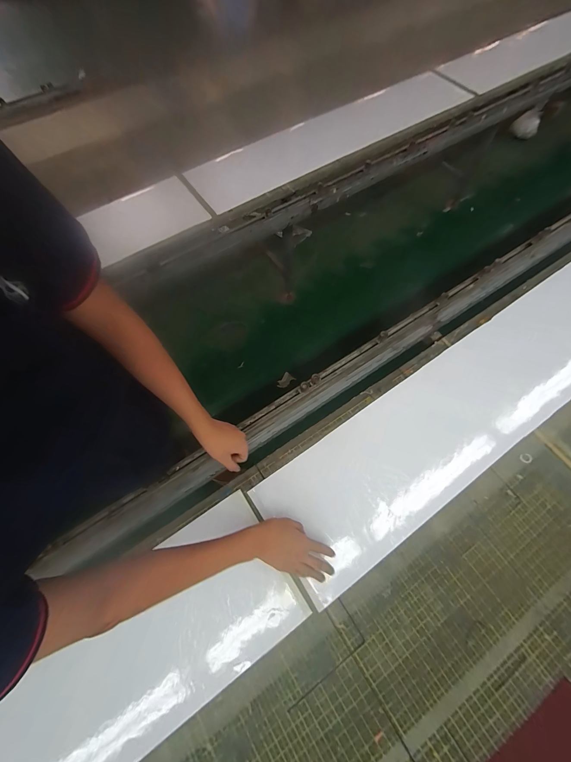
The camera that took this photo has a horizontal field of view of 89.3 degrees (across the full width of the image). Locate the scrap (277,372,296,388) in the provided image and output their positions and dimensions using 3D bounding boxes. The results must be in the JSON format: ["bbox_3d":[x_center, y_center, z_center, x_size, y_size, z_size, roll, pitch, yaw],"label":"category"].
[{"bbox_3d":[-0.002,0.001,1.694,0.098,0.022,0.070,-43,73,-15],"label":"scrap"}]

